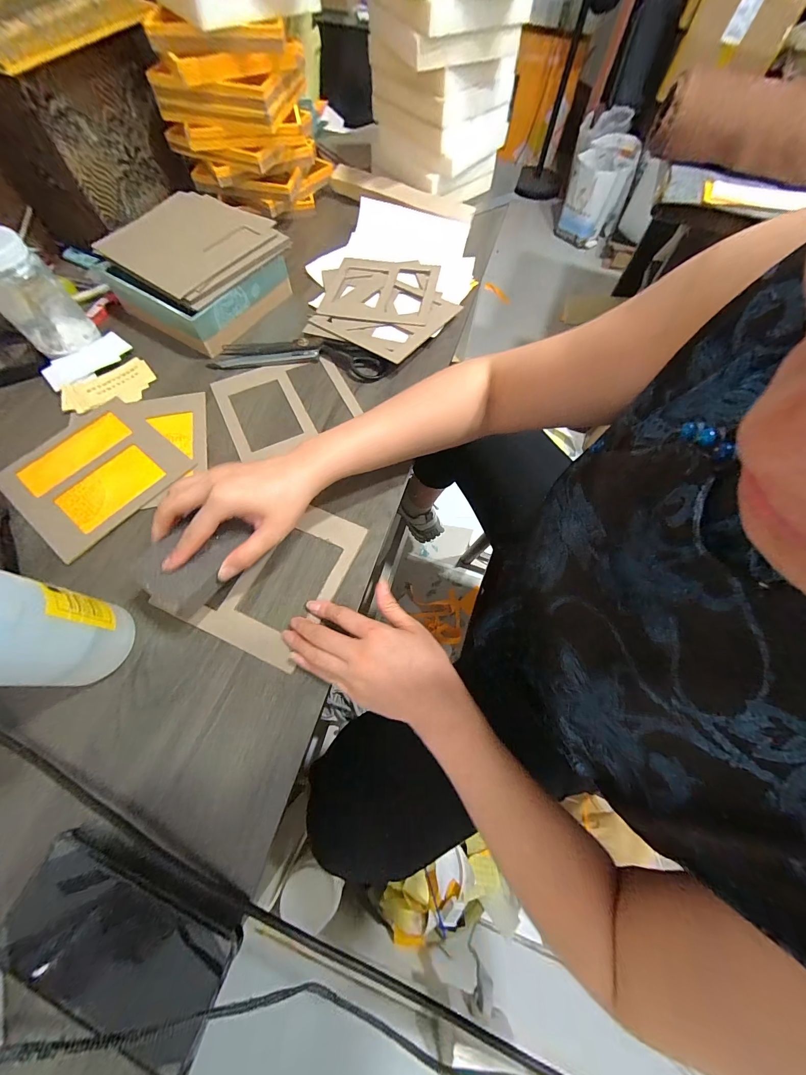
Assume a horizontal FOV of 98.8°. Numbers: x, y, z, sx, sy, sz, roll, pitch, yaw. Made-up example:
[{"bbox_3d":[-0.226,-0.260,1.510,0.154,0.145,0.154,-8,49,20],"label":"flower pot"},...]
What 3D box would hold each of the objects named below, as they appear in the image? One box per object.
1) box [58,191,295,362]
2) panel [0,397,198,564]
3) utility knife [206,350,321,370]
[{"bbox_3d":[-0.296,-0.399,0.513,0.196,0.080,0.208,30,70,10],"label":"box"},{"bbox_3d":[-0.368,-0.080,0.415,0.161,0.007,0.166,38,71,12],"label":"panel"},{"bbox_3d":[-0.200,-0.254,0.496,0.154,0.009,0.019,-6,68,-5],"label":"utility knife"}]

